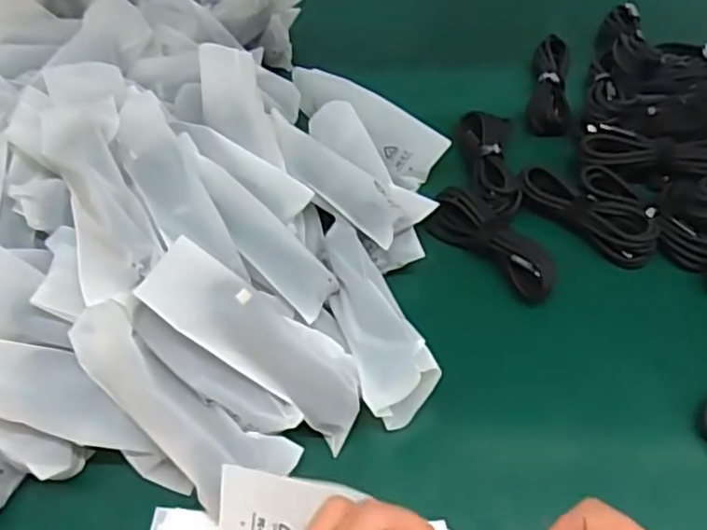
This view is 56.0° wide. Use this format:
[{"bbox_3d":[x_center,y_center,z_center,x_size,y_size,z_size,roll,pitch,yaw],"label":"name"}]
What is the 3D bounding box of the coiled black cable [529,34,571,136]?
[{"bbox_3d":[0.167,-0.155,0.563,0.032,0.024,0.106,6,54,10],"label":"coiled black cable"}]

